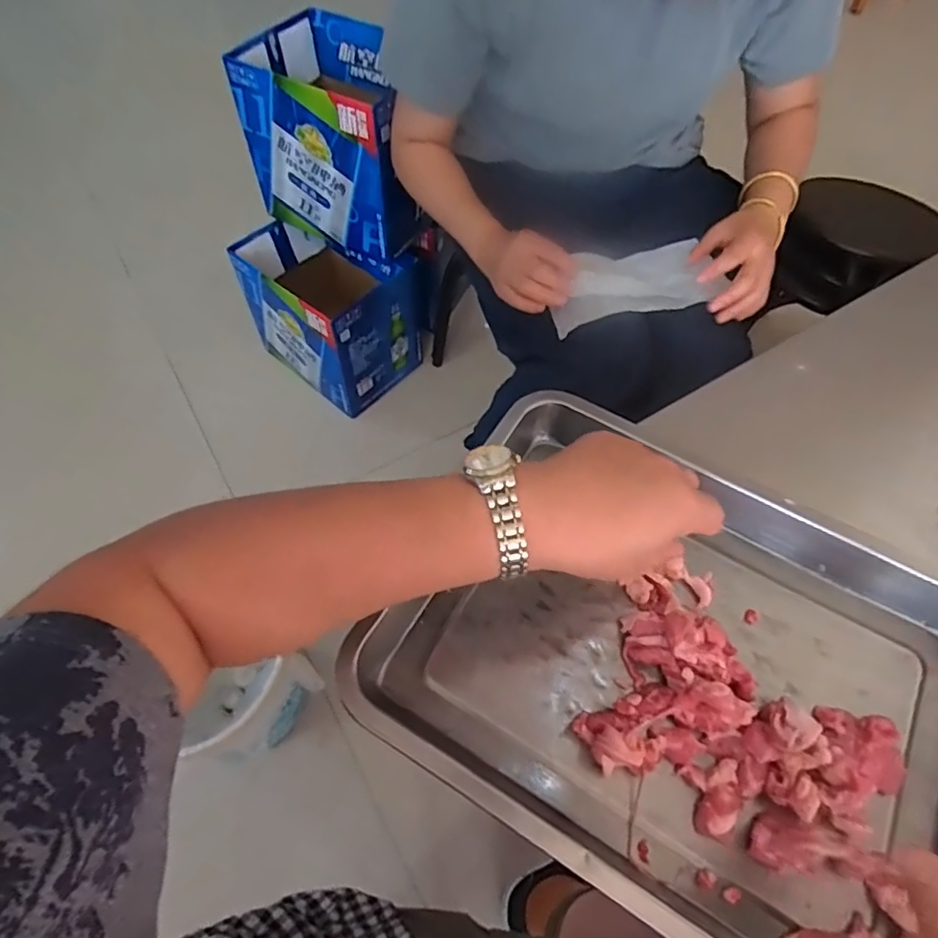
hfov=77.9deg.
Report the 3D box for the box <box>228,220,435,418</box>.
[{"bbox_3d":[-0.260,-0.339,1.179,0.296,0.253,0.284,37,64,19],"label":"box"}]

